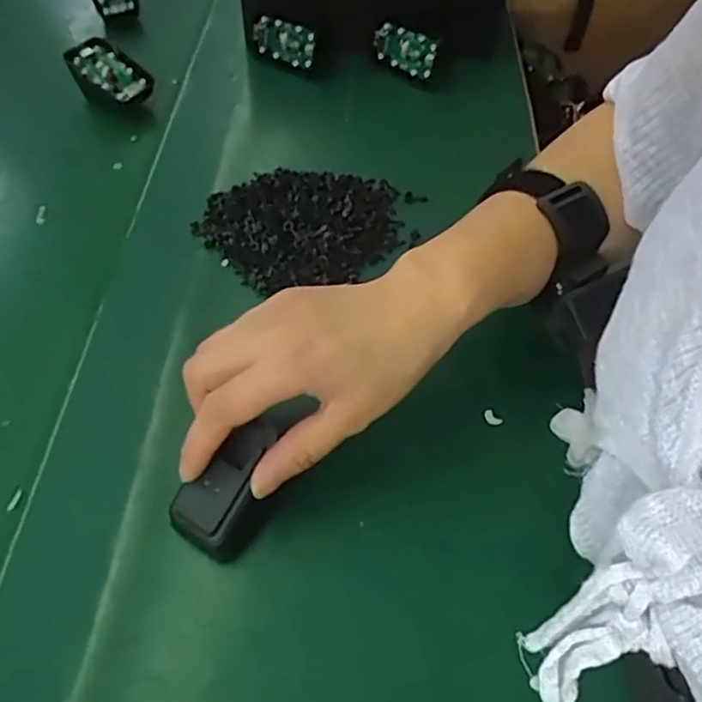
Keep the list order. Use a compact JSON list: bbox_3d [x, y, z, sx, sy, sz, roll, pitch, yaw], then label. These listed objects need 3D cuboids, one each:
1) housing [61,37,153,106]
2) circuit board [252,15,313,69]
[{"bbox_3d":[-0.205,-0.234,0.549,0.063,0.025,0.047,44,66,0],"label":"housing"},{"bbox_3d":[-0.058,-0.275,0.574,0.058,0.034,0.014,18,56,15],"label":"circuit board"}]

